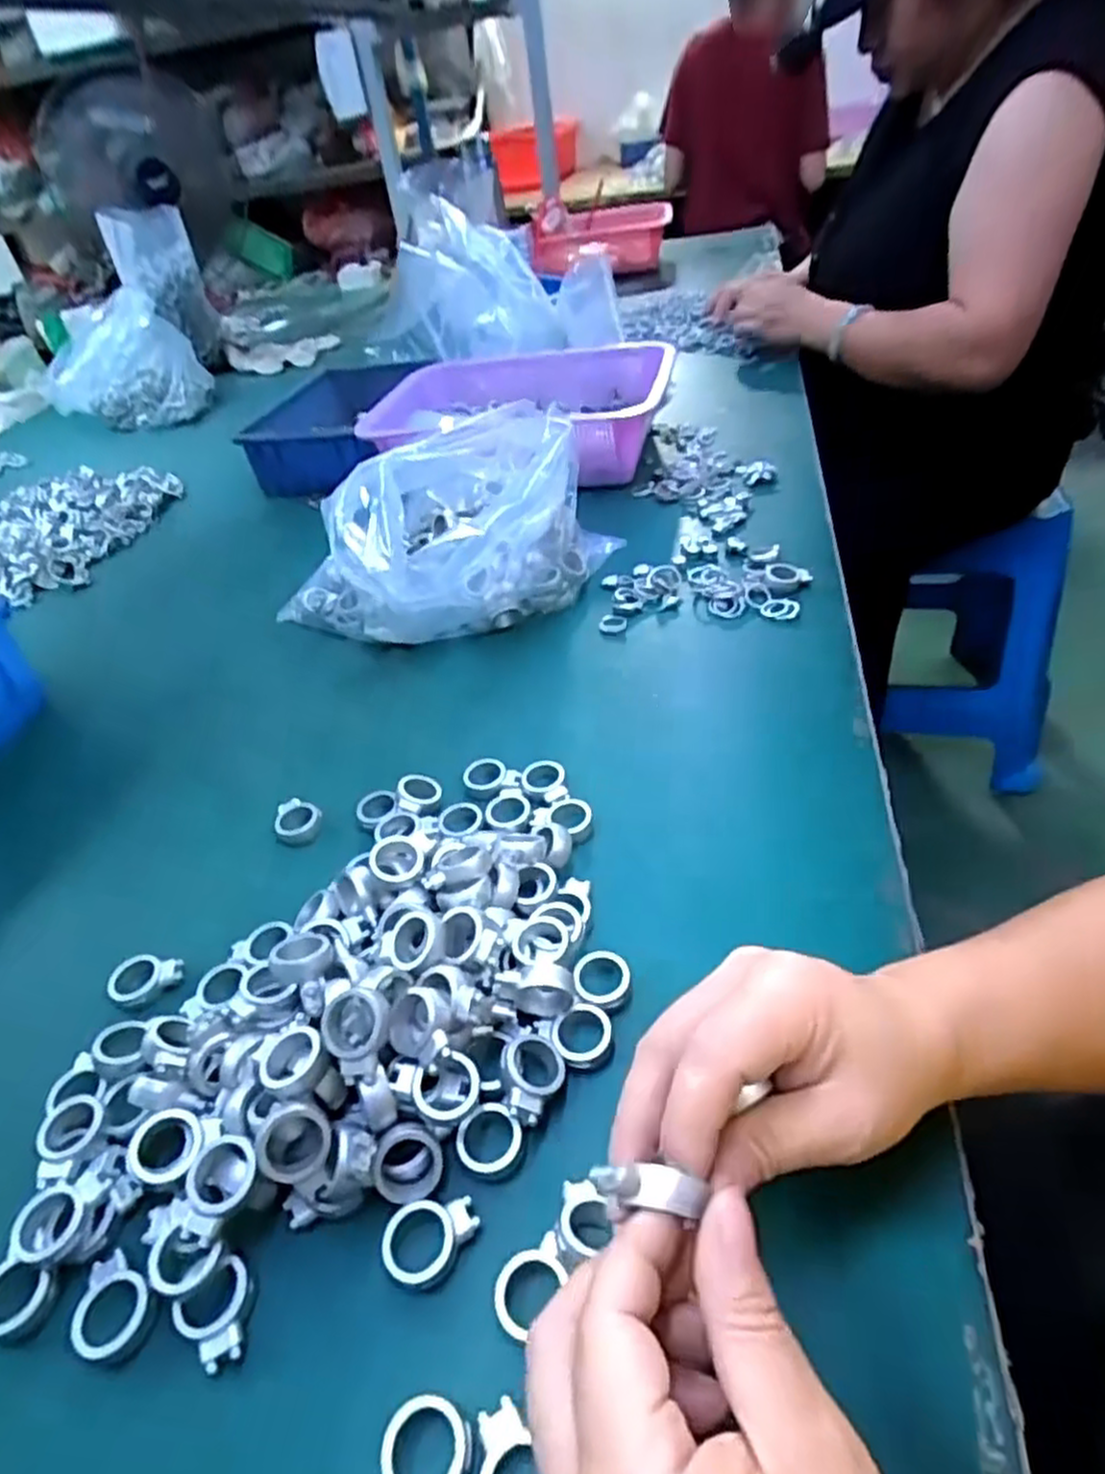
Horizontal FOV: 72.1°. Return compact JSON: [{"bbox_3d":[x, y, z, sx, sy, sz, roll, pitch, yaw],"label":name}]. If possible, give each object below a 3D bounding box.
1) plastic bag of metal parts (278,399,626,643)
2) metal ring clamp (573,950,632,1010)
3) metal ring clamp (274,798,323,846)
[{"bbox_3d":[-0.082,-0.168,0.597,0.257,0.123,0.154,-23,42,-14],"label":"plastic bag of metal parts"},{"bbox_3d":[0.022,0.109,0.342,0.025,0.008,0.027,-6,41,5],"label":"metal ring clamp"},{"bbox_3d":[-0.154,0.052,0.459,0.027,0.016,0.032,-27,43,-18],"label":"metal ring clamp"}]

